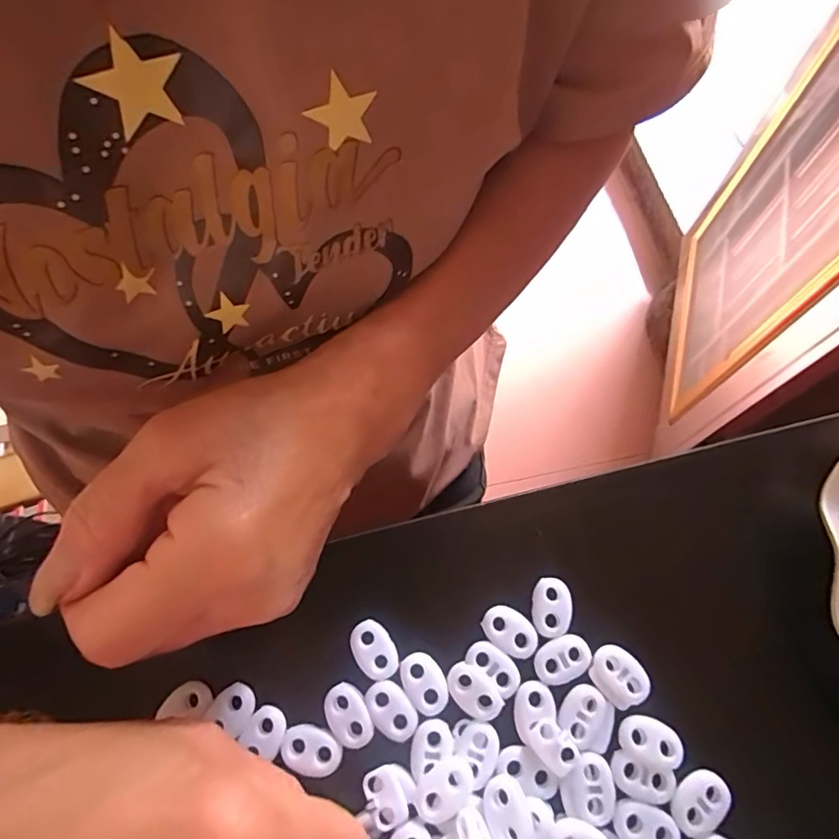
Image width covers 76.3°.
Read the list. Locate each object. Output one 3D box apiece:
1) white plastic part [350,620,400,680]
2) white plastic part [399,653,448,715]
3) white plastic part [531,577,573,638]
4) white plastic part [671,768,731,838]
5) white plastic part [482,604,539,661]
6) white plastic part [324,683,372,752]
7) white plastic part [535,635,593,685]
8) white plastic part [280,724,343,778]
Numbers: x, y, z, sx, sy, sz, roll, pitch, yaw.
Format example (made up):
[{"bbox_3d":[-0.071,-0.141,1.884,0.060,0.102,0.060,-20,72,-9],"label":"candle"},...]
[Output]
[{"bbox_3d":[-0.018,0.090,0.209,0.015,0.004,0.022,-23,70,-9],"label":"white plastic part"},{"bbox_3d":[0.002,0.101,0.204,0.015,0.004,0.022,-23,70,-8],"label":"white plastic part"},{"bbox_3d":[0.053,0.075,0.214,0.016,0.004,0.022,5,68,2],"label":"white plastic part"},{"bbox_3d":[0.100,0.136,0.190,0.015,0.004,0.022,39,74,14],"label":"white plastic part"},{"bbox_3d":[0.036,0.083,0.209,0.023,0.004,0.015,36,73,14],"label":"white plastic part"},{"bbox_3d":[-0.027,0.111,0.199,0.015,0.004,0.022,-25,70,-9],"label":"white plastic part"},{"bbox_3d":[0.056,0.093,0.207,0.022,0.004,0.015,-19,69,-7],"label":"white plastic part"},{"bbox_3d":[-0.040,0.122,0.196,0.022,0.004,0.015,12,69,5],"label":"white plastic part"}]

